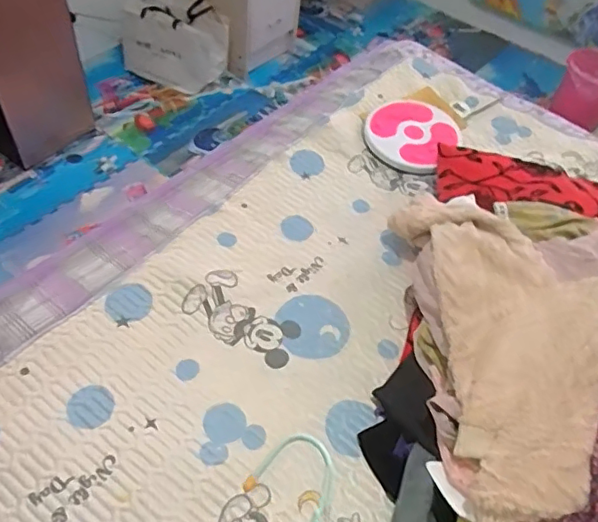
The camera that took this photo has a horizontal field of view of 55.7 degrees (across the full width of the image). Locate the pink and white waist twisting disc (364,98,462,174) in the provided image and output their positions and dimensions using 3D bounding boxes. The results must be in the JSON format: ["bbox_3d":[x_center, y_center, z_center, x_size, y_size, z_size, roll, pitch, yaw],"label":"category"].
[{"bbox_3d":[0.307,-0.350,1.525,0.233,0.026,0.276,34,57,19],"label":"pink and white waist twisting disc"}]

